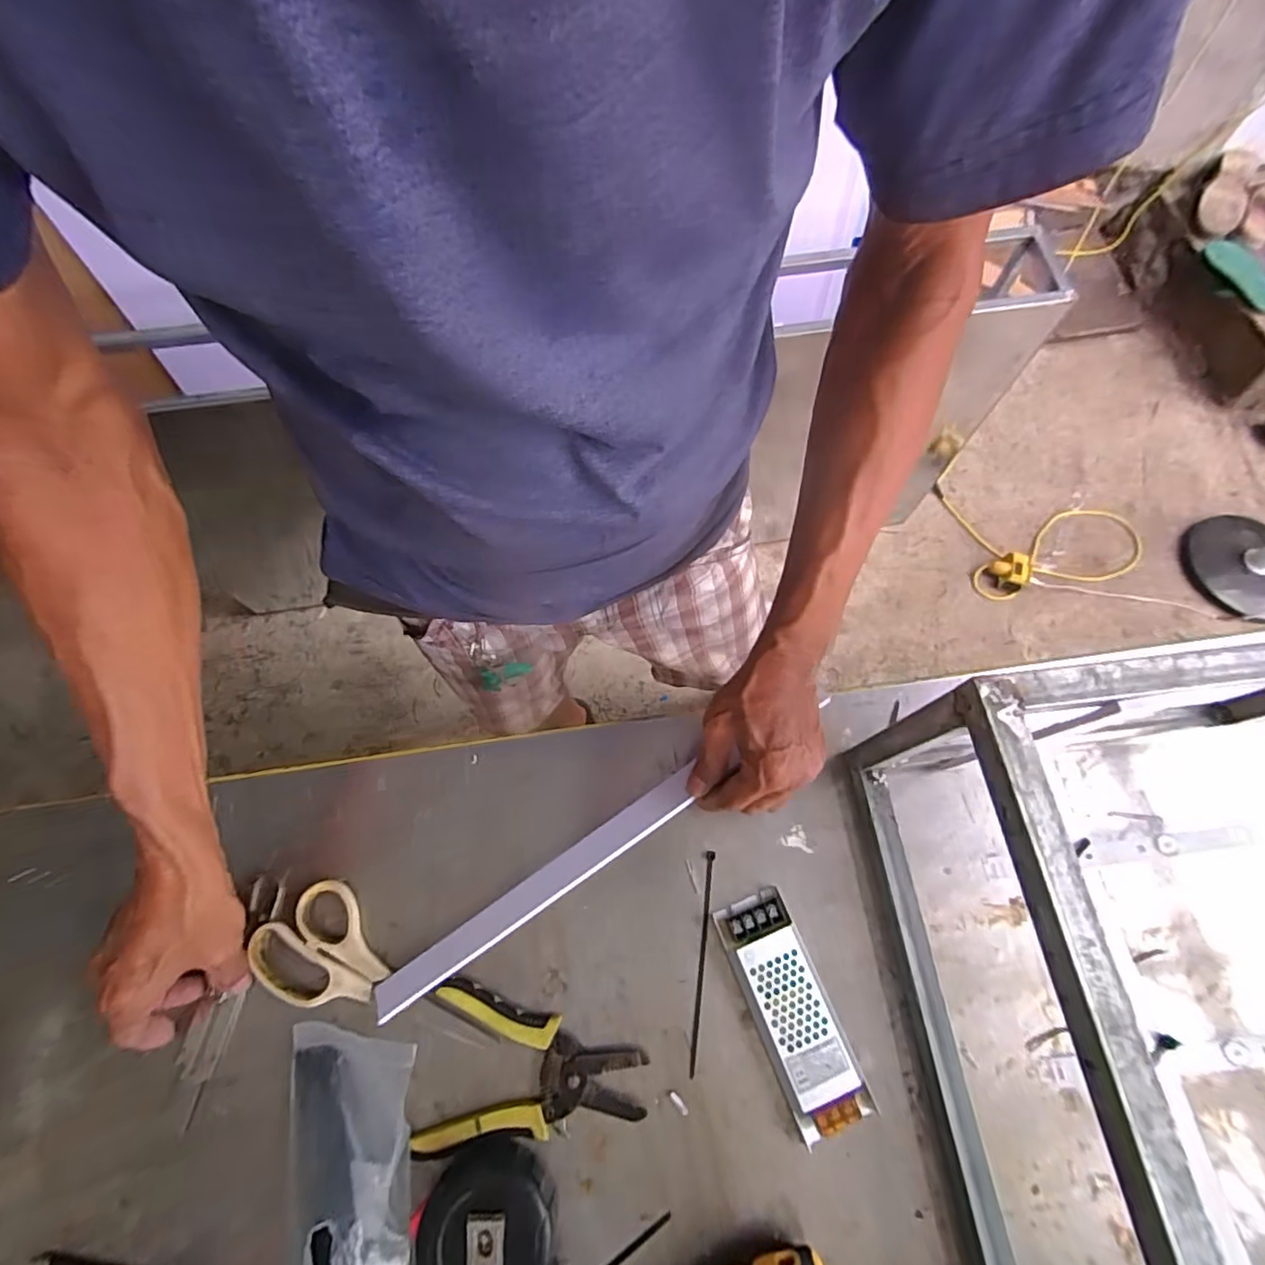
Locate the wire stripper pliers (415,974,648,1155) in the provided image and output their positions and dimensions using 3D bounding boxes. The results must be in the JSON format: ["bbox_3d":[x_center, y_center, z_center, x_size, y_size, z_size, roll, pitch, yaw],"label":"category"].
[{"bbox_3d":[-0.067,0.299,0.404,0.146,0.012,0.097,5,68,2],"label":"wire stripper pliers"}]

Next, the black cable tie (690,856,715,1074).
[{"bbox_3d":[0.051,0.237,0.436,0.006,0.004,0.145,7,68,3],"label":"black cable tie"}]

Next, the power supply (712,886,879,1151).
[{"bbox_3d":[0.108,0.260,0.414,0.051,0.023,0.143,-20,69,-8],"label":"power supply"}]

